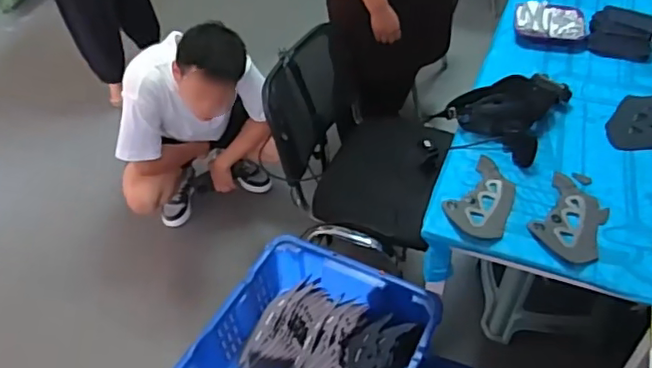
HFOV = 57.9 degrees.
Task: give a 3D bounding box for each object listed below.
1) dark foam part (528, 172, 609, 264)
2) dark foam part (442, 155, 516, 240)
[{"bbox_3d":[0.483,0.067,1.157,0.129,0.016,0.214,25,51,24],"label":"dark foam part"},{"bbox_3d":[0.316,0.030,1.197,0.122,0.022,0.216,17,48,18],"label":"dark foam part"}]

